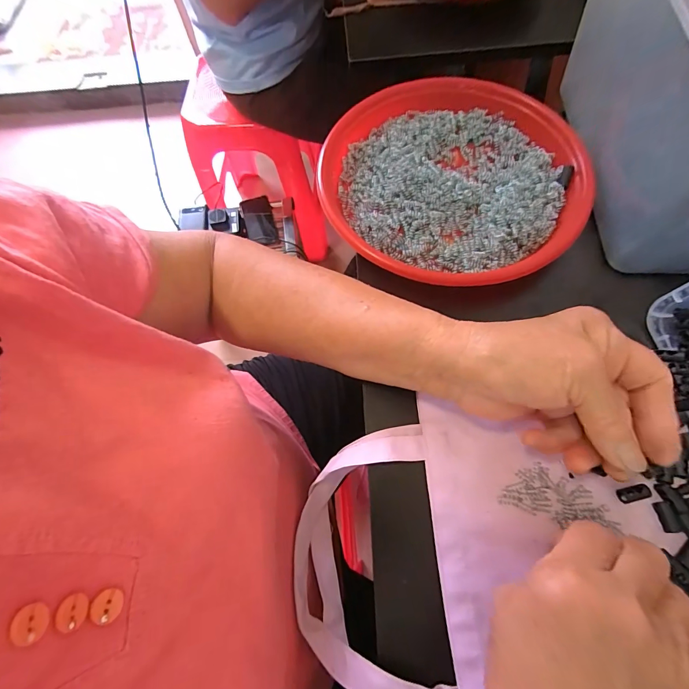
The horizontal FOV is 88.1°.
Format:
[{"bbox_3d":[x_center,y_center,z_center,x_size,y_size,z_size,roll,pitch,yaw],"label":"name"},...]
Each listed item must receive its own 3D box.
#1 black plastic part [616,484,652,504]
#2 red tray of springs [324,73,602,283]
[{"bbox_3d":[0.194,0.100,0.237,0.019,0.005,0.010,-15,68,-3],"label":"black plastic part"},{"bbox_3d":[0.099,-0.157,0.333,0.228,0.032,0.237,22,71,12],"label":"red tray of springs"}]

